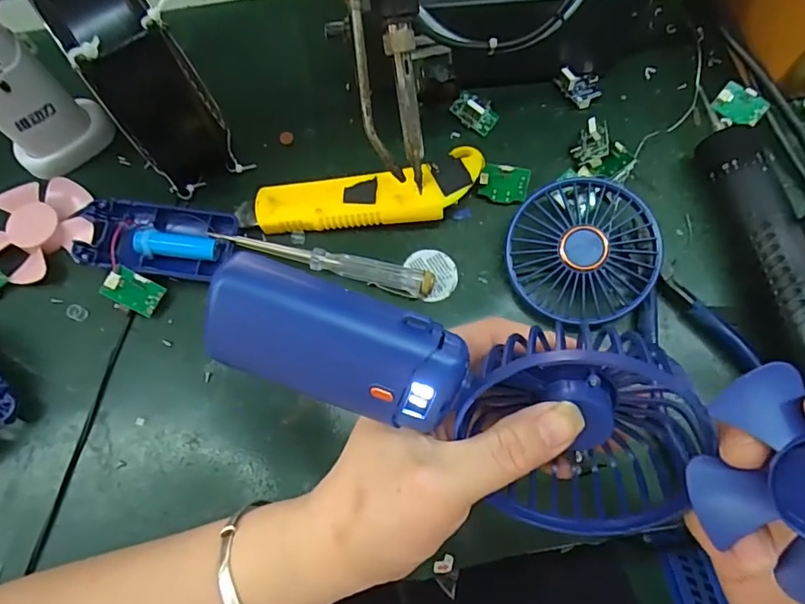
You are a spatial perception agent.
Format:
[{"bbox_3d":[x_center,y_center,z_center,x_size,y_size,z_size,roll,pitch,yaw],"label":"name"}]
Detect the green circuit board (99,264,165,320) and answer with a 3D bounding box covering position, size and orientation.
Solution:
[{"bbox_3d":[-0.160,-0.005,0.306,0.030,0.005,0.023,32,87,-22],"label":"green circuit board"}]

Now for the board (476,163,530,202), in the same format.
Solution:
[{"bbox_3d":[0.065,-0.075,0.329,0.031,0.004,0.022,7,106,2],"label":"board"}]

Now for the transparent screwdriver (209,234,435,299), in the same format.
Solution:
[{"bbox_3d":[-0.047,-0.025,0.317,0.132,0.016,0.017,13,72,6],"label":"transparent screwdriver"}]

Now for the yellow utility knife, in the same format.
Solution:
[{"bbox_3d":[-0.019,-0.064,0.324,0.139,0.022,0.040,-10,71,-2],"label":"yellow utility knife"}]

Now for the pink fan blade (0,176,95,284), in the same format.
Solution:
[{"bbox_3d":[-0.233,-0.050,0.328,0.066,0.010,0.069,0,71,1],"label":"pink fan blade"}]

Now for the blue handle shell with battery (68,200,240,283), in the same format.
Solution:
[{"bbox_3d":[-0.152,-0.039,0.317,0.093,0.016,0.045,7,71,4],"label":"blue handle shell with battery"}]

